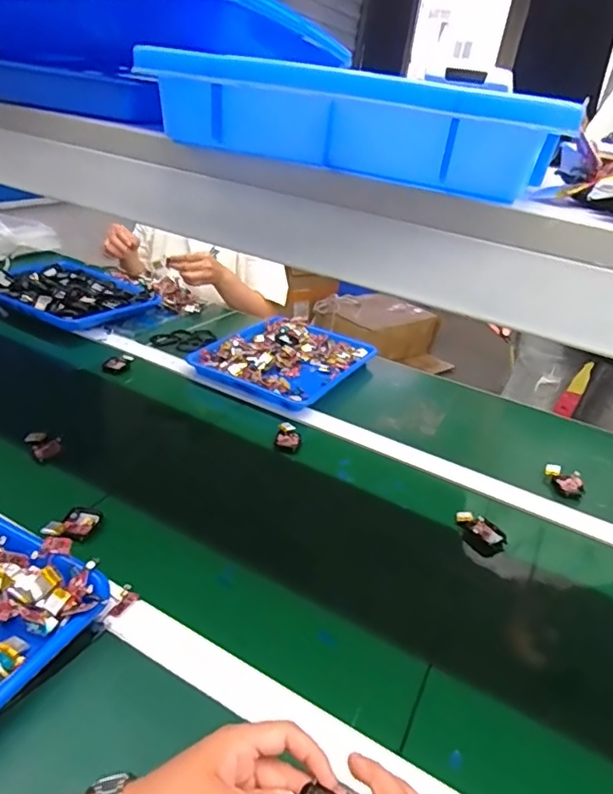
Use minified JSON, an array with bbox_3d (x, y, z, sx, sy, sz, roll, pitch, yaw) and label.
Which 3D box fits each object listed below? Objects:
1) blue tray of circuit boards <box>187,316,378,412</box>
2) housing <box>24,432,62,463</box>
[{"bbox_3d":[-0.034,-0.074,1.041,0.248,0.038,0.306,21,32,21],"label":"blue tray of circuit boards"},{"bbox_3d":[-0.349,0.063,0.726,0.034,0.018,0.049,-20,40,-40],"label":"housing"}]

